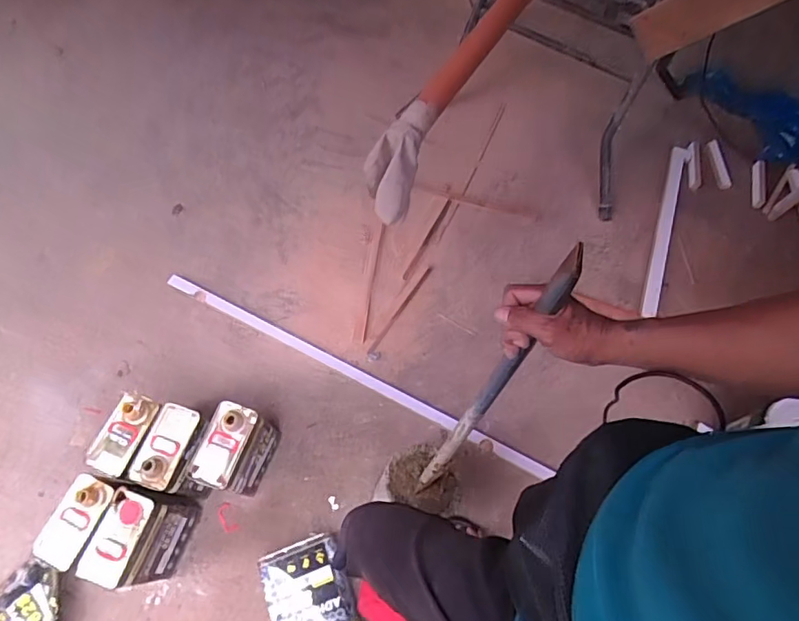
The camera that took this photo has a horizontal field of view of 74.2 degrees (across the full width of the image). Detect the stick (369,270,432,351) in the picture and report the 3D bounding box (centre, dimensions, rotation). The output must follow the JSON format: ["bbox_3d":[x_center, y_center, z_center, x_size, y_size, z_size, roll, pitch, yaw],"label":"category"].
[{"bbox_3d":[0.003,-0.006,1.508,0.018,0.020,0.318,30,69,15],"label":"stick"}]

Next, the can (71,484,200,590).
[{"bbox_3d":[-0.544,0.490,1.140,0.099,0.246,0.193,18,66,10],"label":"can"}]

